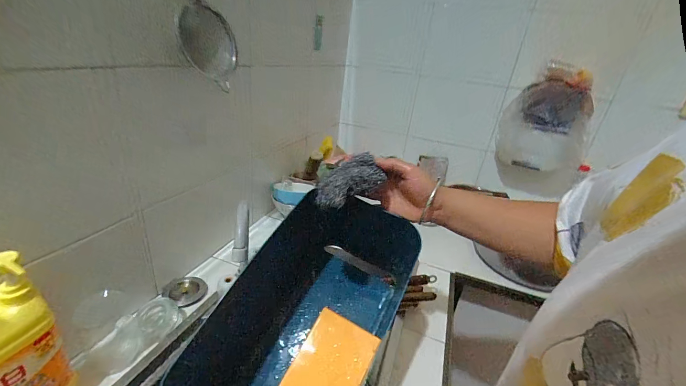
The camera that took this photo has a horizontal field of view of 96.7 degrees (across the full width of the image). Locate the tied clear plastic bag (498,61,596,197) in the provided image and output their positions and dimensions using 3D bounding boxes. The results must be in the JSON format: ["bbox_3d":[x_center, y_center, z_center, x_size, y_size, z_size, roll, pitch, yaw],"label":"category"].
[{"bbox_3d":[0.693,-0.208,1.060,0.278,0.420,0.140,5,25,-5],"label":"tied clear plastic bag"}]

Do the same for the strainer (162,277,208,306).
[{"bbox_3d":[-0.345,0.211,0.669,0.083,0.031,0.095,-5,28,-25],"label":"strainer"}]

